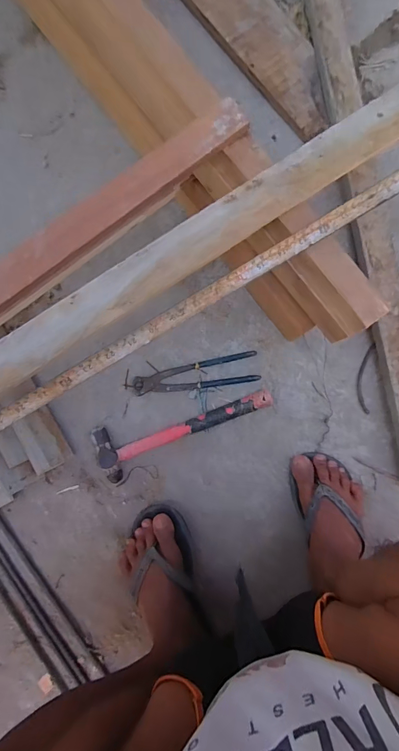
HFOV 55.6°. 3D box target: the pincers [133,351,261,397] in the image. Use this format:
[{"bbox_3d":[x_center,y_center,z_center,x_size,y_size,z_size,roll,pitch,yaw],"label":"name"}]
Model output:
[{"bbox_3d":[-0.006,0.001,0.670,0.218,0.021,0.052,-11,89,-1],"label":"pincers"}]

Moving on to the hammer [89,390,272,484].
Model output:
[{"bbox_3d":[-0.028,0.080,0.650,0.308,0.029,0.087,-23,89,-1],"label":"hammer"}]

